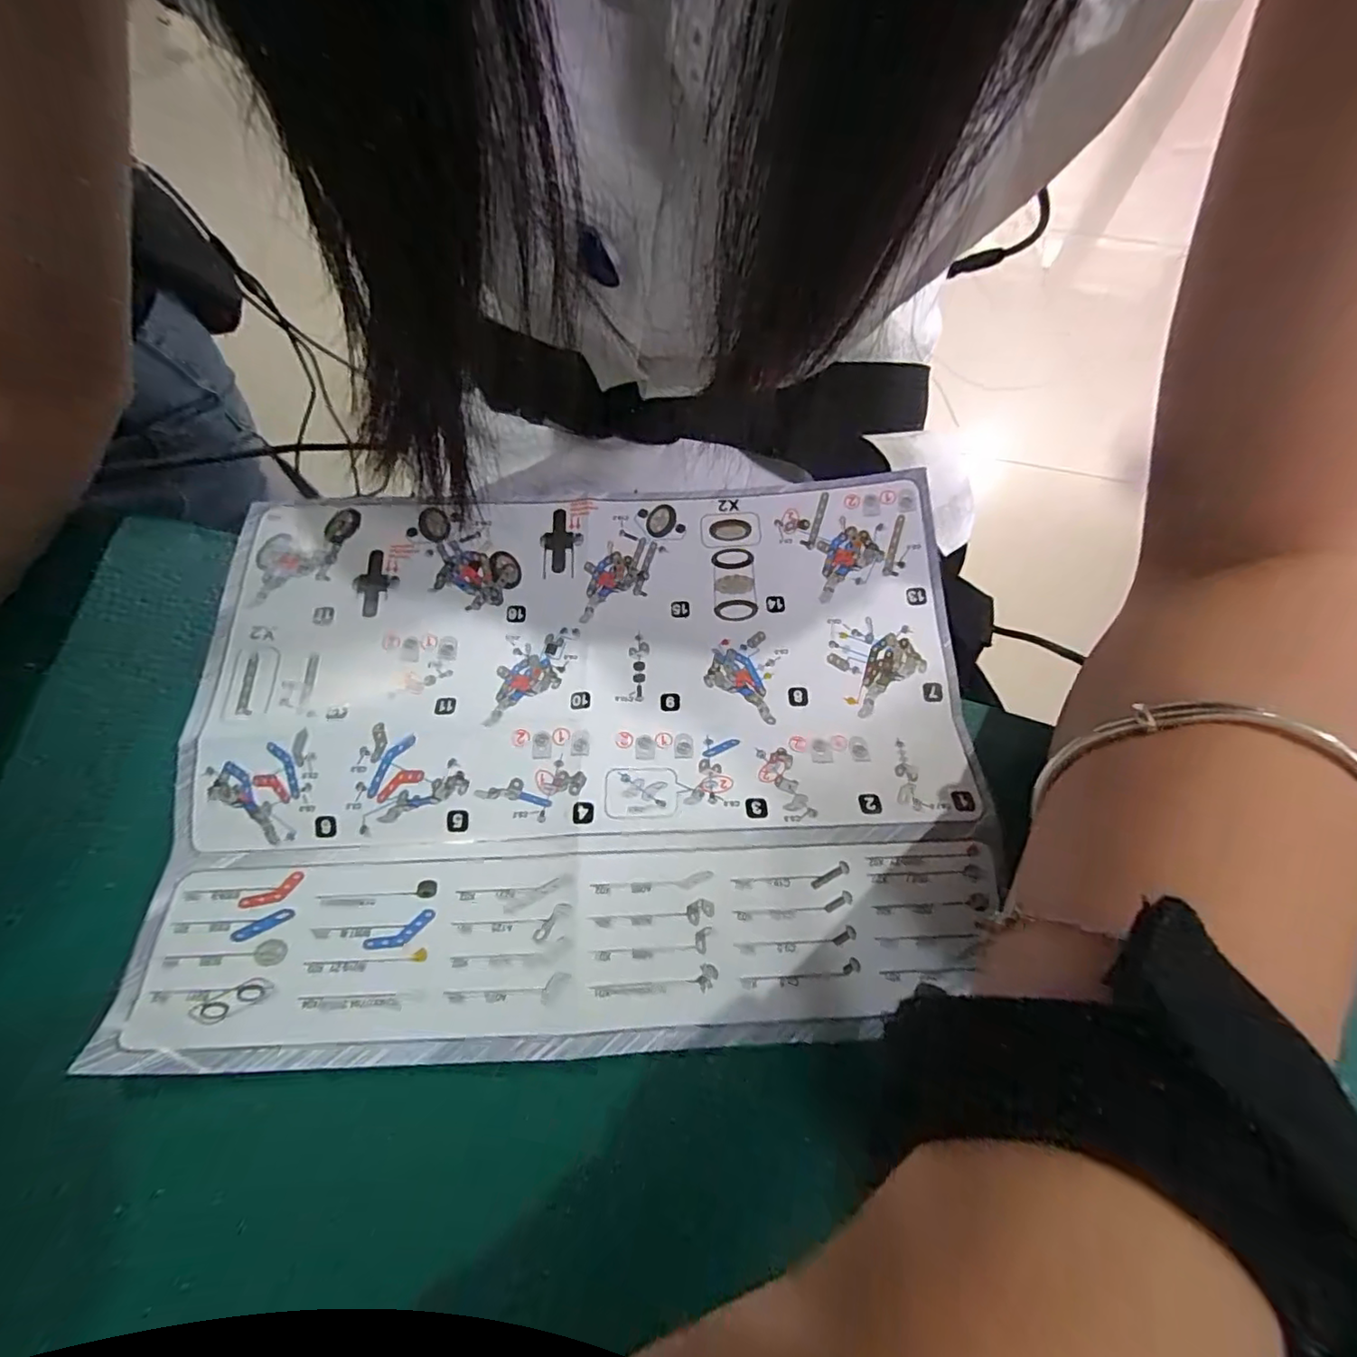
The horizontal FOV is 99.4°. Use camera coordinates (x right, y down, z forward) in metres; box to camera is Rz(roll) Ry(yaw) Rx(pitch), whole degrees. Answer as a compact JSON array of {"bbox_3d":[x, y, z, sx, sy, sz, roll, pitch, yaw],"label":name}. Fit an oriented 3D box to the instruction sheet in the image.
[{"bbox_3d":[-0.029,0.015,0.172,0.225,0.009,0.165,-3,68,-1],"label":"instruction sheet"}]

